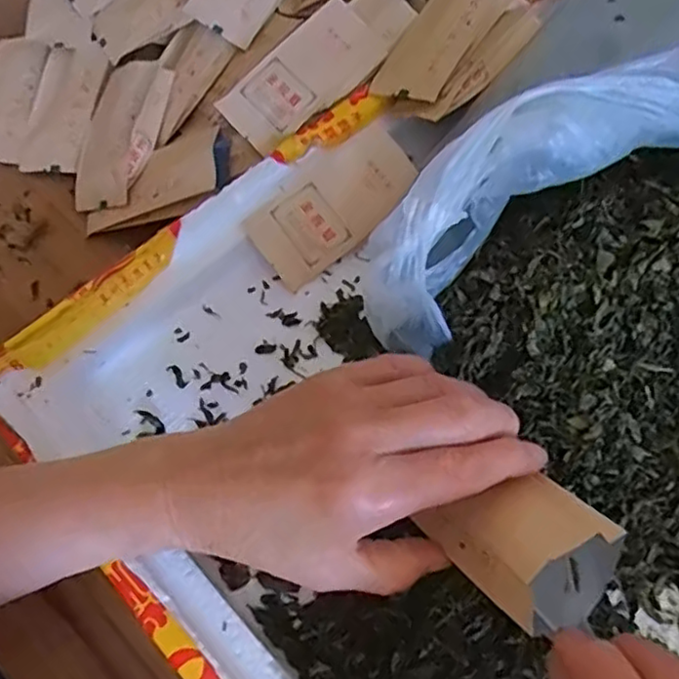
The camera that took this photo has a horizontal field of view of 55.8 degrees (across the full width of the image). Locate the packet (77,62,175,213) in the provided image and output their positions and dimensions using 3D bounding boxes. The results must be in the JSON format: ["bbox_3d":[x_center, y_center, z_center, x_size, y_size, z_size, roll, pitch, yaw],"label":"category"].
[{"bbox_3d":[-0.150,-0.141,0.440,0.056,0.013,0.107,7,79,23],"label":"packet"}]

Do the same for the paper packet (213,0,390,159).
[{"bbox_3d":[-0.023,-0.171,0.417,0.108,0.012,0.053,-43,87,-4],"label":"paper packet"}]

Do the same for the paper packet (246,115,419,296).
[{"bbox_3d":[-0.001,-0.084,0.397,0.111,0.012,0.052,-42,93,-11],"label":"paper packet"}]

